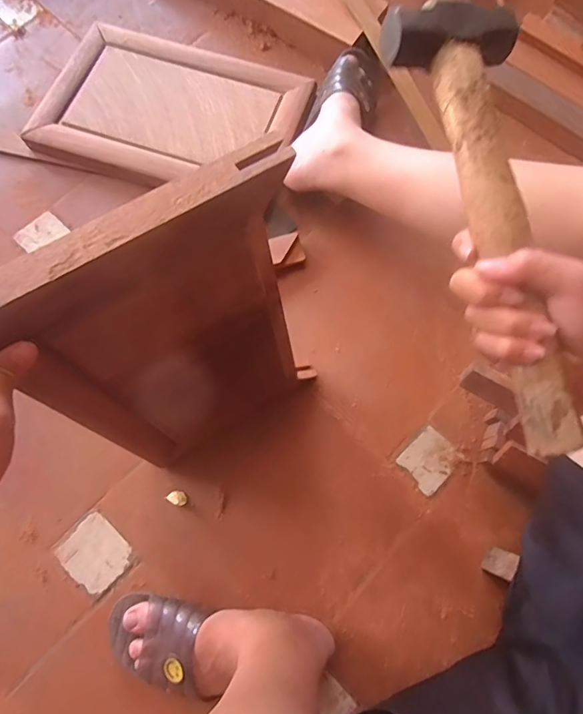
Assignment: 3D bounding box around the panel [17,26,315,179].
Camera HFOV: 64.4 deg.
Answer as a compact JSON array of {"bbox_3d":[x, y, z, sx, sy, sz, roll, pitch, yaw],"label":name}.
[{"bbox_3d":[-0.177,-0.368,0.688,0.368,0.025,0.232,18,76,3],"label":"panel"}]

